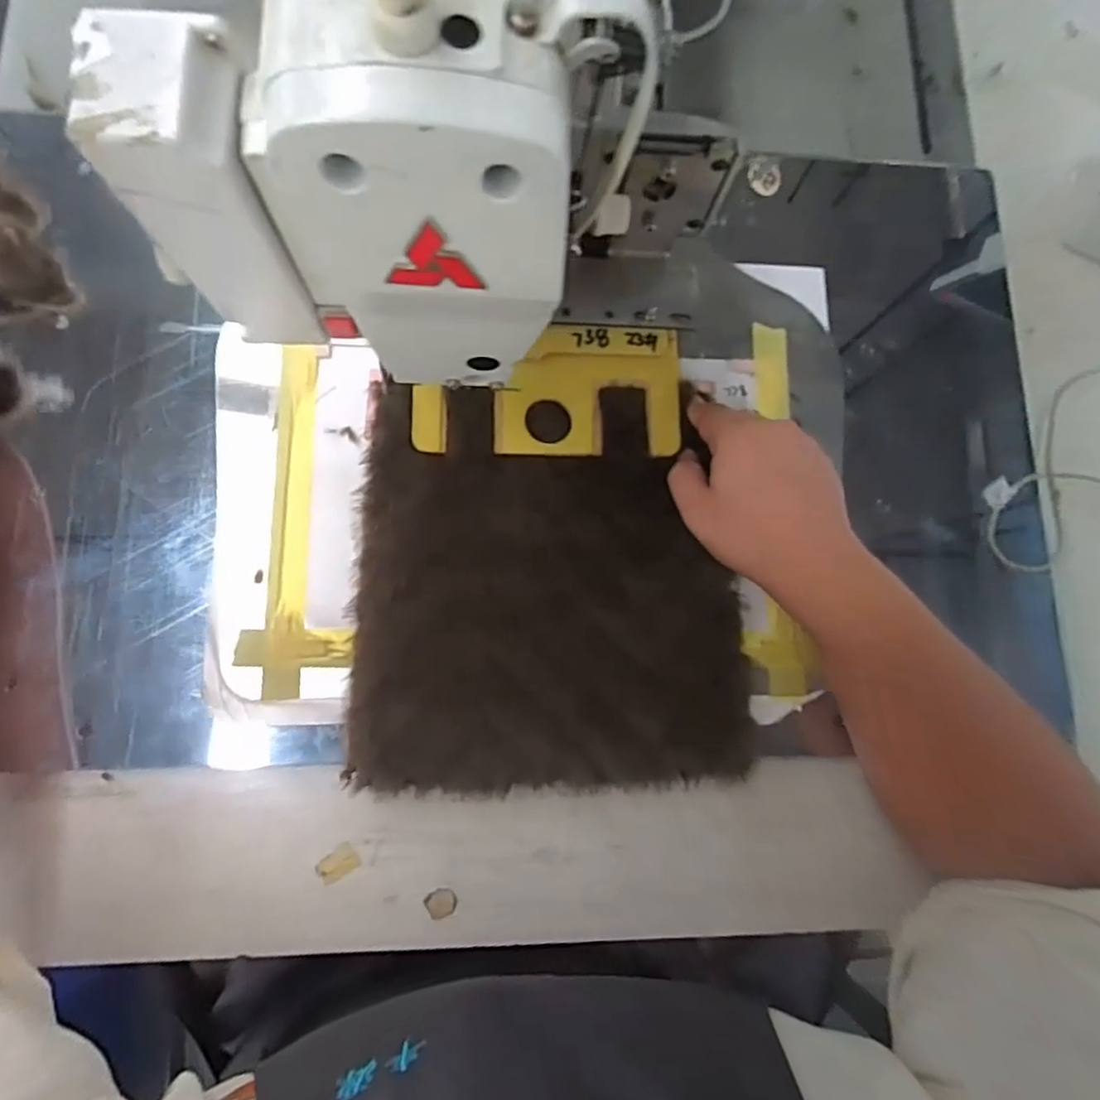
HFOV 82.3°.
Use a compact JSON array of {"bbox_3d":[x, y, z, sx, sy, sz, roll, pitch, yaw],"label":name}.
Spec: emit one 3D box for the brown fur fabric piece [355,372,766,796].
[{"bbox_3d":[0.001,0.019,0.411,0.243,0.020,0.254,0,82,-1],"label":"brown fur fabric piece"}]

